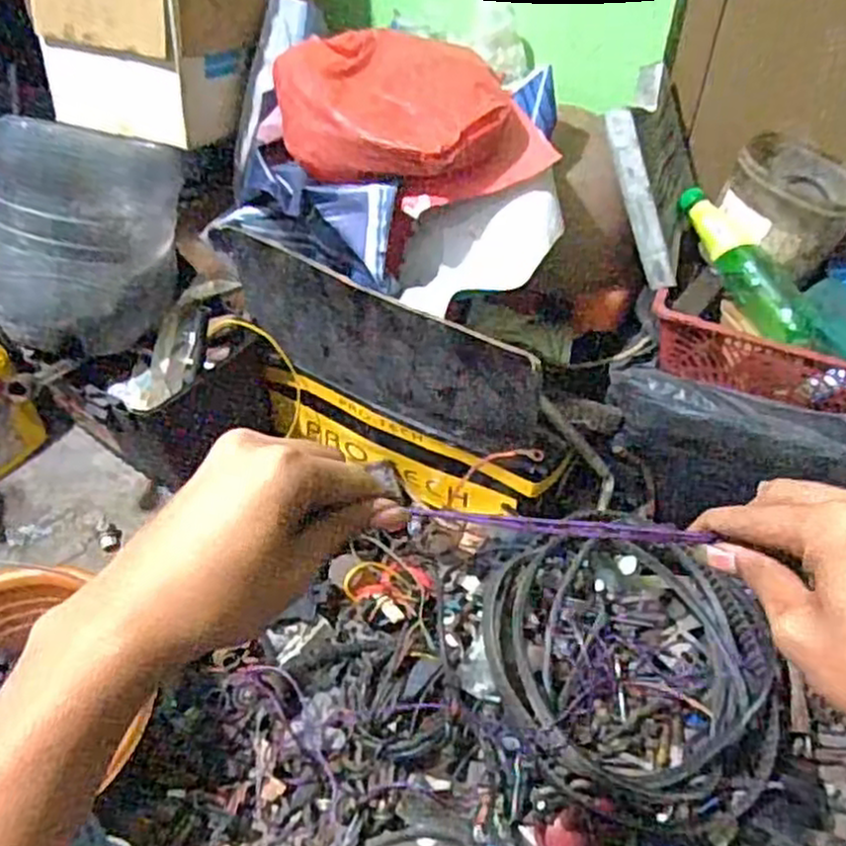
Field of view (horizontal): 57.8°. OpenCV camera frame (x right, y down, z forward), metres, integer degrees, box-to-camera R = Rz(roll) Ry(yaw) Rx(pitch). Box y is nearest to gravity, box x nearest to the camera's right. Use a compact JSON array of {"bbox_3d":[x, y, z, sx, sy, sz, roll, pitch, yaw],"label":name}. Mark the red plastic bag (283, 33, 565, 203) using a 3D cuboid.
[{"bbox_3d":[-0.020,-0.307,0.778,0.225,0.100,0.221,-20,48,-21],"label":"red plastic bag"}]

